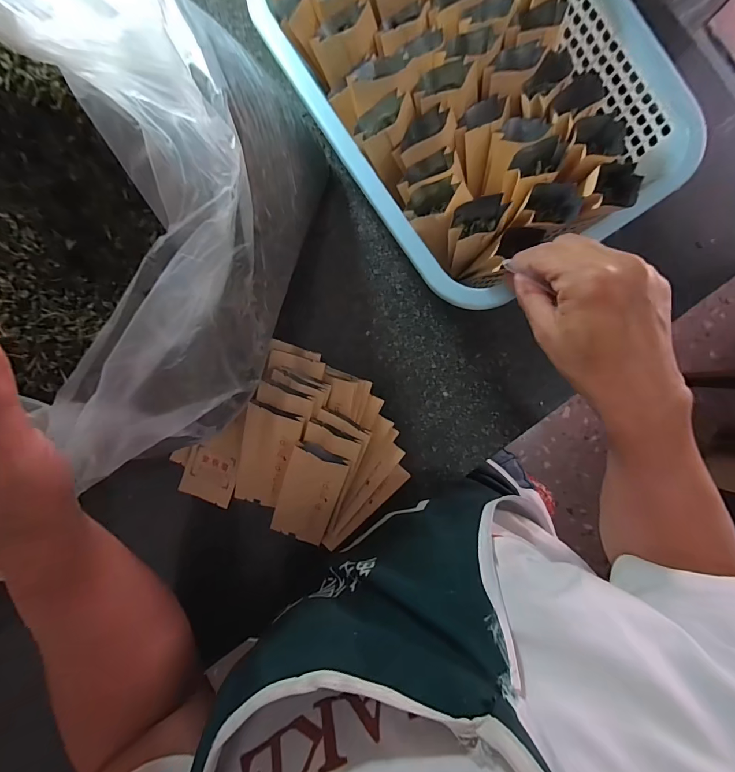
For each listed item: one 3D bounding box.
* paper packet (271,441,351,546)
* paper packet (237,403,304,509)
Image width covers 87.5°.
[{"bbox_3d":[-0.055,0.103,0.358,0.052,0.010,0.112,18,118,-1],"label":"paper packet"},{"bbox_3d":[-0.095,0.068,0.355,0.050,0.009,0.107,20,116,4],"label":"paper packet"}]

